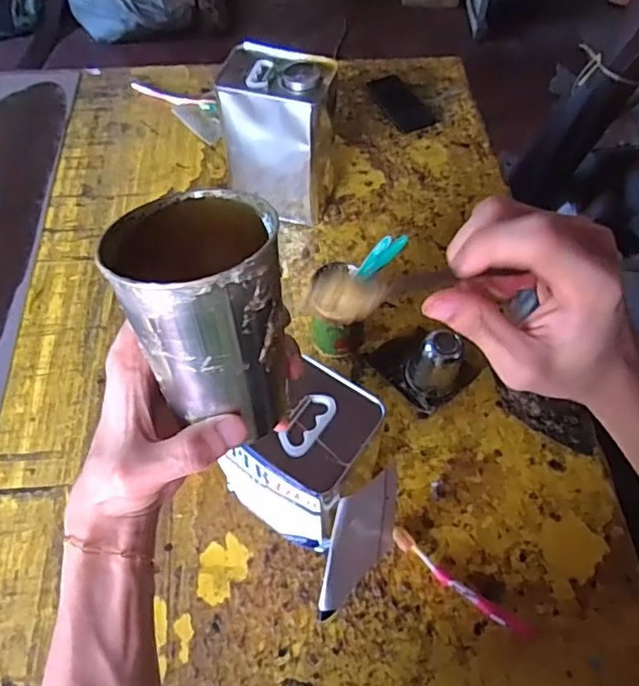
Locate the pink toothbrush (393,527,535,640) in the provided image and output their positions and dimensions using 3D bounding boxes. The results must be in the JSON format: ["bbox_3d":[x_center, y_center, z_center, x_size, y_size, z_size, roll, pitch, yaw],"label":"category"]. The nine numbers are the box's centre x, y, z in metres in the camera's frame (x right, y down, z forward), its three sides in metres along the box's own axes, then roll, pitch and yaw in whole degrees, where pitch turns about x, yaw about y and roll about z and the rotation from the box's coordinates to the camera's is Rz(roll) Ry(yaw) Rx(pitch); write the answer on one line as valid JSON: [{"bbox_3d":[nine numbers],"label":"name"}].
[{"bbox_3d":[0.157,0.271,0.655,0.177,0.007,0.023,34,63,19],"label":"pink toothbrush"}]

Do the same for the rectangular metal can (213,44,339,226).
[{"bbox_3d":[-0.058,-0.315,0.905,0.155,0.227,0.127,13,59,7],"label":"rectangular metal can"}]

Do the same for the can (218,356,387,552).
[{"bbox_3d":[-0.030,0.124,0.622,0.149,0.230,0.118,32,63,18],"label":"can"}]

